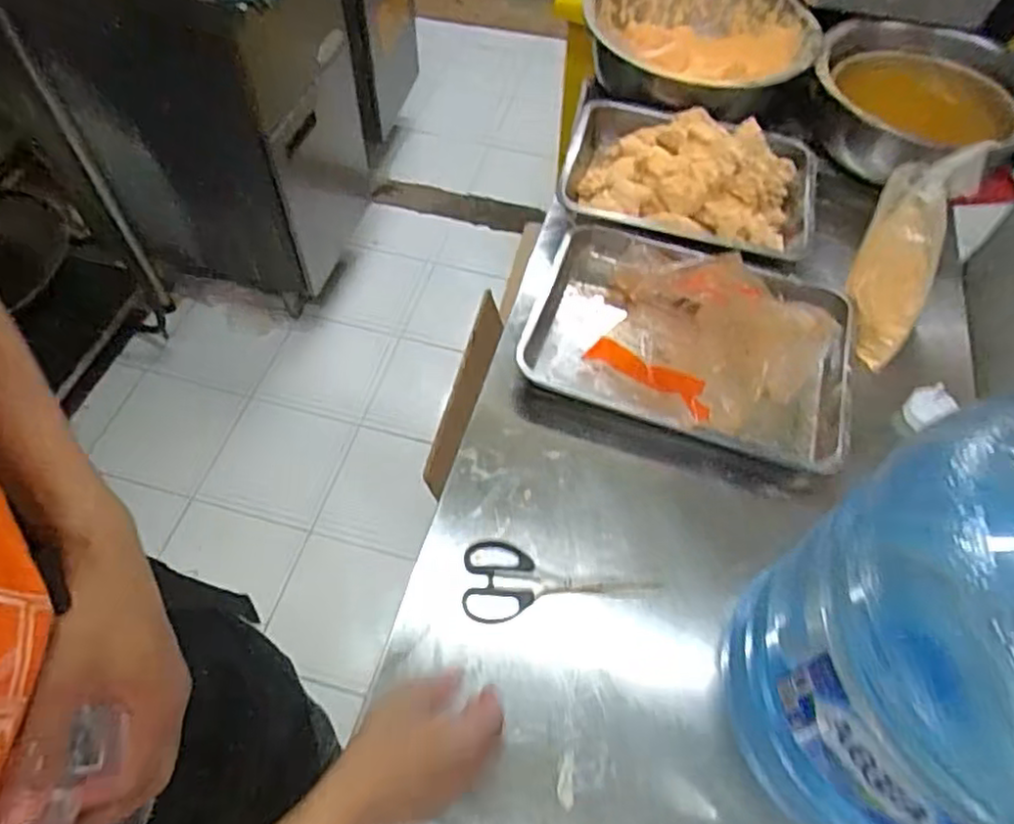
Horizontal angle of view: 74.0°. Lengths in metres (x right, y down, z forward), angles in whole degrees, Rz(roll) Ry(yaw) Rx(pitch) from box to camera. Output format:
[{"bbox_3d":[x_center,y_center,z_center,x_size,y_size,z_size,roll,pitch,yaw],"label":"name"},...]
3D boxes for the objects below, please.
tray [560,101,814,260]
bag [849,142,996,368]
[{"bbox_3d":[0.258,-0.339,0.968,0.353,0.104,0.280,19,59,9],"label":"tray"},{"bbox_3d":[0.476,-0.187,0.821,0.082,0.258,0.070,7,23,2],"label":"bag"}]

